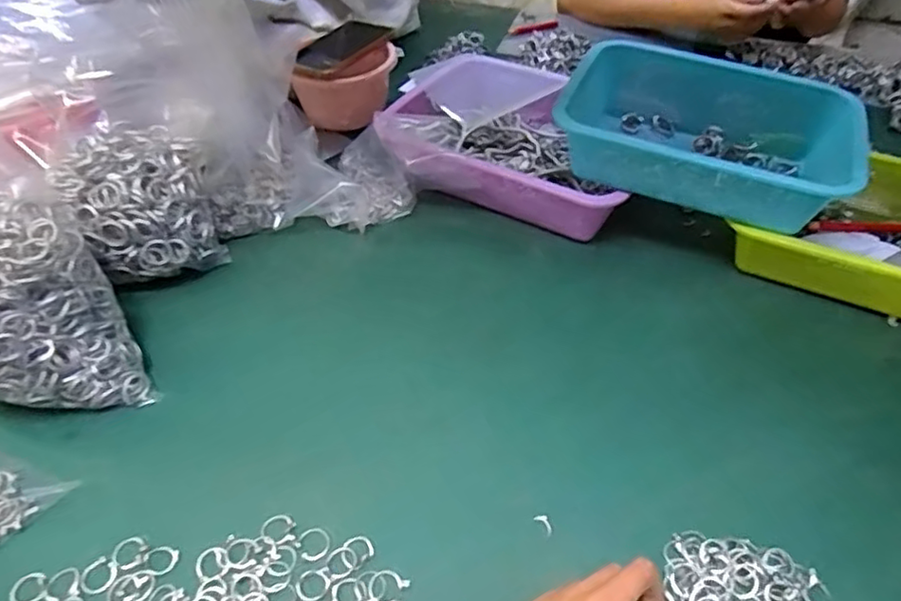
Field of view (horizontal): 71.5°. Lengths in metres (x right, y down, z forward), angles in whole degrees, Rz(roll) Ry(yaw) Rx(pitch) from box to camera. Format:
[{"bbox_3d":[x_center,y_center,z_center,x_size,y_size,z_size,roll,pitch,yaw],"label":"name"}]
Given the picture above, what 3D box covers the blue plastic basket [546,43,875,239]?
[{"bbox_3d":[0.248,-0.169,0.615,0.266,0.081,0.171,19,50,18],"label":"blue plastic basket"}]

